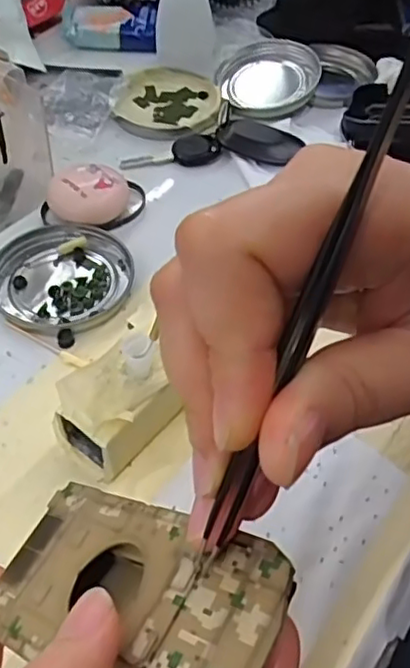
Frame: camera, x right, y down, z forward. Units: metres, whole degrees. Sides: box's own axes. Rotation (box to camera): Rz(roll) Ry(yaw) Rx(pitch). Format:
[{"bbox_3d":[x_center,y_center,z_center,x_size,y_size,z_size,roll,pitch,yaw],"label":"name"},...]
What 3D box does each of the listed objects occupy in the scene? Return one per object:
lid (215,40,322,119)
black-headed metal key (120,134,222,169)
[{"bbox_3d":[0.048,-0.197,0.493,0.075,0.014,0.087,9,52,5],"label":"lid"},{"bbox_3d":[-0.022,-0.122,0.438,0.065,0.006,0.026,-19,55,-16],"label":"black-headed metal key"}]

